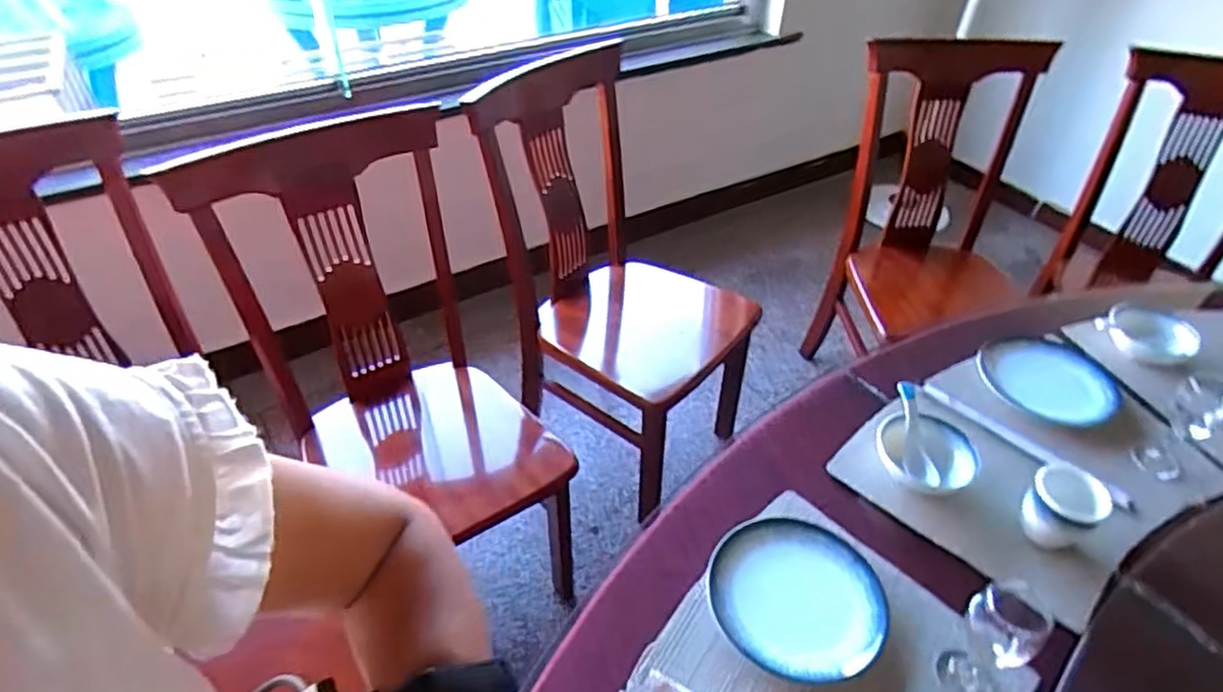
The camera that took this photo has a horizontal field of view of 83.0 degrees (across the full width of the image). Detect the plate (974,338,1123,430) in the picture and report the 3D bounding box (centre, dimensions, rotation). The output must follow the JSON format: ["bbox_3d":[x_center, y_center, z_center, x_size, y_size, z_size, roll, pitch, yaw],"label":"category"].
[{"bbox_3d":[0.605,0.048,0.960,0.165,0.021,0.139,12,43,10],"label":"plate"}]

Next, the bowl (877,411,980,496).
[{"bbox_3d":[0.374,0.131,0.833,0.108,0.044,0.118,1,42,-2],"label":"bowl"}]

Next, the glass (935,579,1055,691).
[{"bbox_3d":[0.341,0.268,0.623,0.059,0.122,0.060,-30,52,-31],"label":"glass"}]

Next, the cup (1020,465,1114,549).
[{"bbox_3d":[0.494,0.176,0.758,0.073,0.067,0.070,2,42,-2],"label":"cup"}]

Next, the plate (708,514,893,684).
[{"bbox_3d":[0.191,0.253,0.708,0.171,0.015,0.171,2,42,-2],"label":"plate"}]

